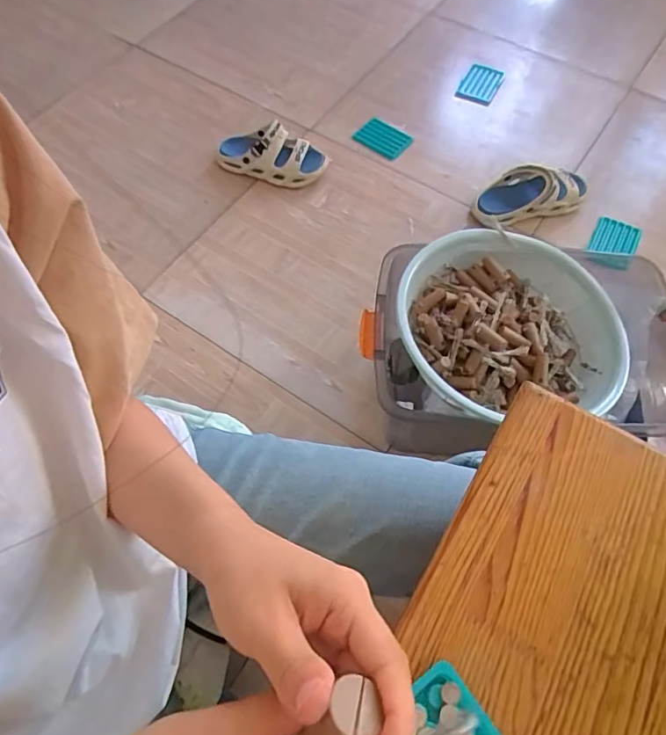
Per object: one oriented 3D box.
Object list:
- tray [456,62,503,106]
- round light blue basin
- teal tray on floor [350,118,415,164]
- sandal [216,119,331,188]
[{"bbox_3d":[0.398,-0.769,1.418,0.100,0.026,0.134,24,66,12],"label":"tray"},{"bbox_3d":[0.263,-0.065,0.790,0.316,0.089,0.290,0,63,0],"label":"round light blue basin"},{"bbox_3d":[0.127,-0.575,1.315,0.134,0.014,0.097,36,69,16],"label":"teal tray on floor"},{"bbox_3d":[-0.145,-0.493,1.208,0.248,0.088,0.120,17,65,9],"label":"sandal"}]

